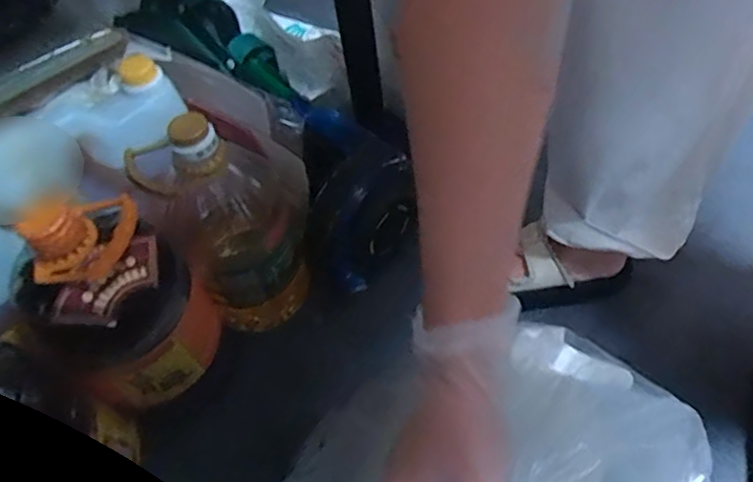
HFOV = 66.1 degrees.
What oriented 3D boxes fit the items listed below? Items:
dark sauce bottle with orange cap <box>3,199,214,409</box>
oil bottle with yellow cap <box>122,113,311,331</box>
[{"bbox_3d":[-0.275,0.057,0.598,0.152,0.252,0.122,-37,59,-19],"label":"dark sauce bottle with orange cap"},{"bbox_3d":[-0.180,-0.021,0.720,0.153,0.325,0.141,36,65,27],"label":"oil bottle with yellow cap"}]

